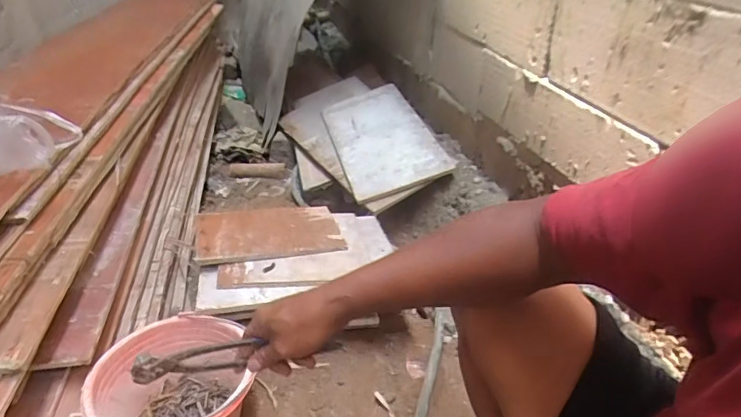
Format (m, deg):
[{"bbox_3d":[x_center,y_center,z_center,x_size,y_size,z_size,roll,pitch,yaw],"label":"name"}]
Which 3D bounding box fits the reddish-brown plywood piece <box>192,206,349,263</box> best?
[{"bbox_3d":[-0.233,0.048,1.066,0.317,0.016,0.200,-4,32,-18],"label":"reddish-brown plywood piece"}]

